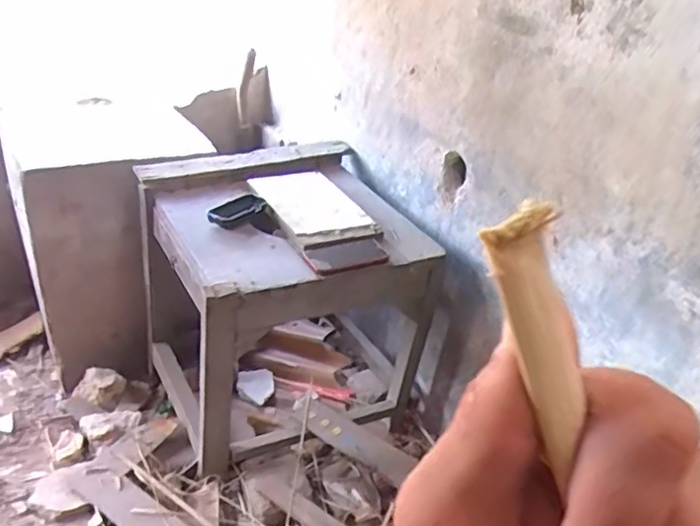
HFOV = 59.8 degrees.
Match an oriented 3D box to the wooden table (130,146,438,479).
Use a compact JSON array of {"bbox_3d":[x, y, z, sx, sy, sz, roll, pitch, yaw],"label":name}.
[{"bbox_3d":[-0.140,0.075,1.212,0.436,0.467,0.459,-13,34,-26],"label":"wooden table"}]

